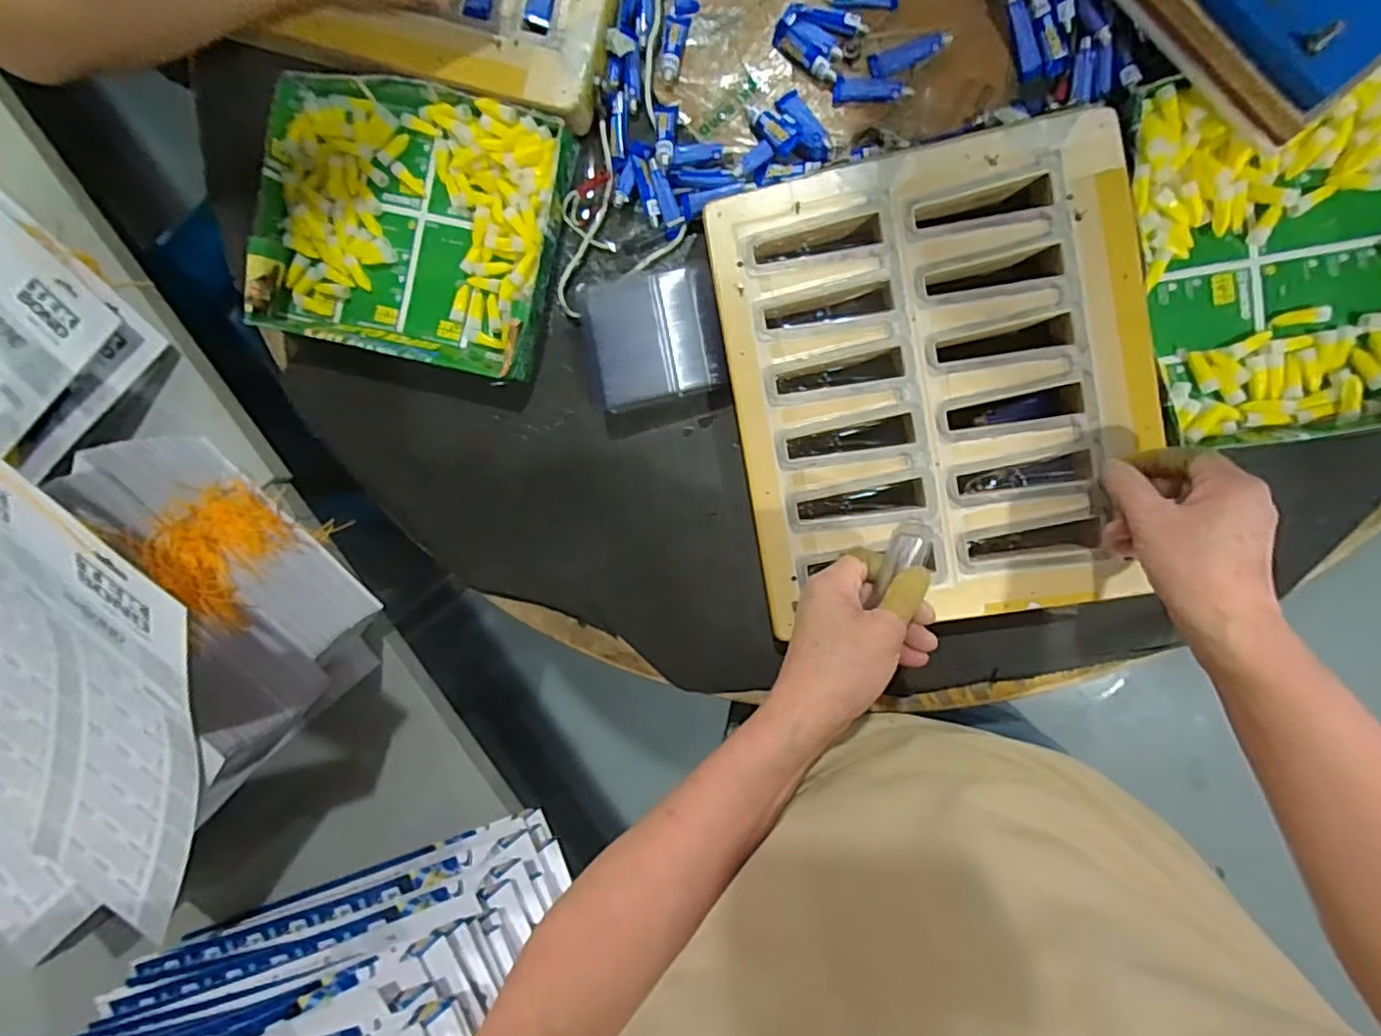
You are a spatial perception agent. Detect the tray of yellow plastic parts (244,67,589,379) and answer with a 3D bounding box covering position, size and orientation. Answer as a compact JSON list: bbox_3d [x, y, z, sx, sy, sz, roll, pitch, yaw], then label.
[{"bbox_3d":[-0.238,-0.245,0.515,0.256,0.036,0.216,14,98,6],"label":"tray of yellow plastic parts"}]

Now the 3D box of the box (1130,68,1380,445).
[{"bbox_3d":[0.433,-0.184,0.431,0.214,0.048,0.249,-7,95,8],"label":"box"}]

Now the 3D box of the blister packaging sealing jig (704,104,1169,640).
[{"bbox_3d":[0.182,-0.096,0.467,0.287,0.044,0.332,-10,95,8],"label":"blister packaging sealing jig"}]

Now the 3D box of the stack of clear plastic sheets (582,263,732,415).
[{"bbox_3d":[-0.027,-0.147,0.502,0.104,0.033,0.099,-9,95,8],"label":"stack of clear plastic sheets"}]

